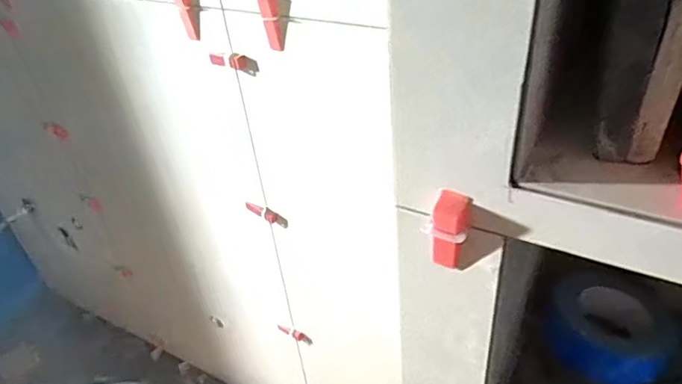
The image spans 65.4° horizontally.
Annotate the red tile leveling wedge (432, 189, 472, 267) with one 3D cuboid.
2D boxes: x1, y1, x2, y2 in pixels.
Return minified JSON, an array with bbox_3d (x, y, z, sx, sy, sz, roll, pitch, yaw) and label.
[{"bbox_3d":[0.076,0.030,0.371,0.024,0.066,0.016,7,40,15],"label":"red tile leveling wedge"}]

